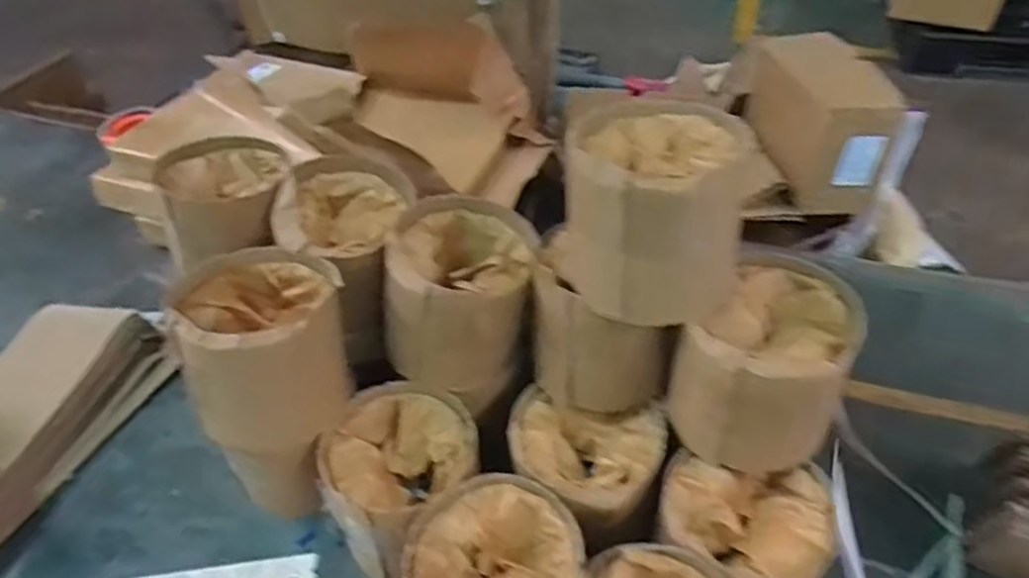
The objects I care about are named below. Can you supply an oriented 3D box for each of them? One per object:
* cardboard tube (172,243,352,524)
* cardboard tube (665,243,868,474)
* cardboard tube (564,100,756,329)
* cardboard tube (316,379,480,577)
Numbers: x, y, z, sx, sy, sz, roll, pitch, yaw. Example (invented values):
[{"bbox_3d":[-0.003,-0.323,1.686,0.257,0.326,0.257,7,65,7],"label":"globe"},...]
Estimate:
[{"bbox_3d":[-0.194,0.071,0.599,0.133,0.180,0.144,-28,49,-22],"label":"cardboard tube"},{"bbox_3d":[0.186,0.059,0.539,0.111,0.121,0.132,20,49,23],"label":"cardboard tube"},{"bbox_3d":[0.096,-0.058,0.508,0.116,0.104,0.130,3,45,7],"label":"cardboard tube"},{"bbox_3d":[-0.087,0.160,0.593,0.112,0.114,0.123,-2,44,2],"label":"cardboard tube"}]

